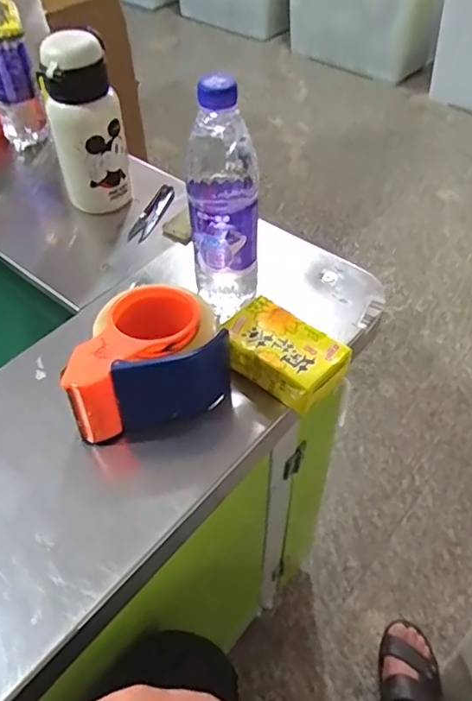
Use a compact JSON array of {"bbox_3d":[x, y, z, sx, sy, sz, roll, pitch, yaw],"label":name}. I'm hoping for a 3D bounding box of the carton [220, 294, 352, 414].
[{"bbox_3d":[0.039,0.005,0.511,0.108,0.040,0.068,35,58,26],"label":"carton"}]

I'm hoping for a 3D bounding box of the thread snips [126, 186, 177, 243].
[{"bbox_3d":[-0.103,-0.169,0.697,0.024,0.014,0.100,14,51,12],"label":"thread snips"}]

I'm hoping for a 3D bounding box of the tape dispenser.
[{"bbox_3d":[-0.080,0.004,0.500,0.137,0.074,0.111,-15,51,-12],"label":"tape dispenser"}]

